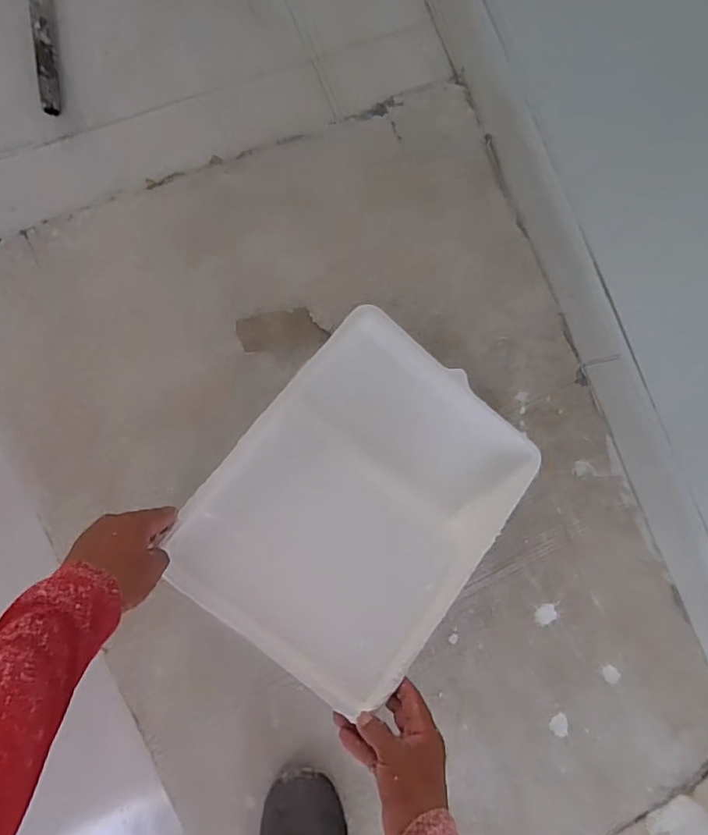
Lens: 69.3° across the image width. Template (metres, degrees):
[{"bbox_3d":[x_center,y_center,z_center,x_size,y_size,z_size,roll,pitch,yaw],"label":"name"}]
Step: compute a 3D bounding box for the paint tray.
[{"bbox_3d":[0.012,0.091,0.548,0.284,0.053,0.349,38,85,-5],"label":"paint tray"}]

